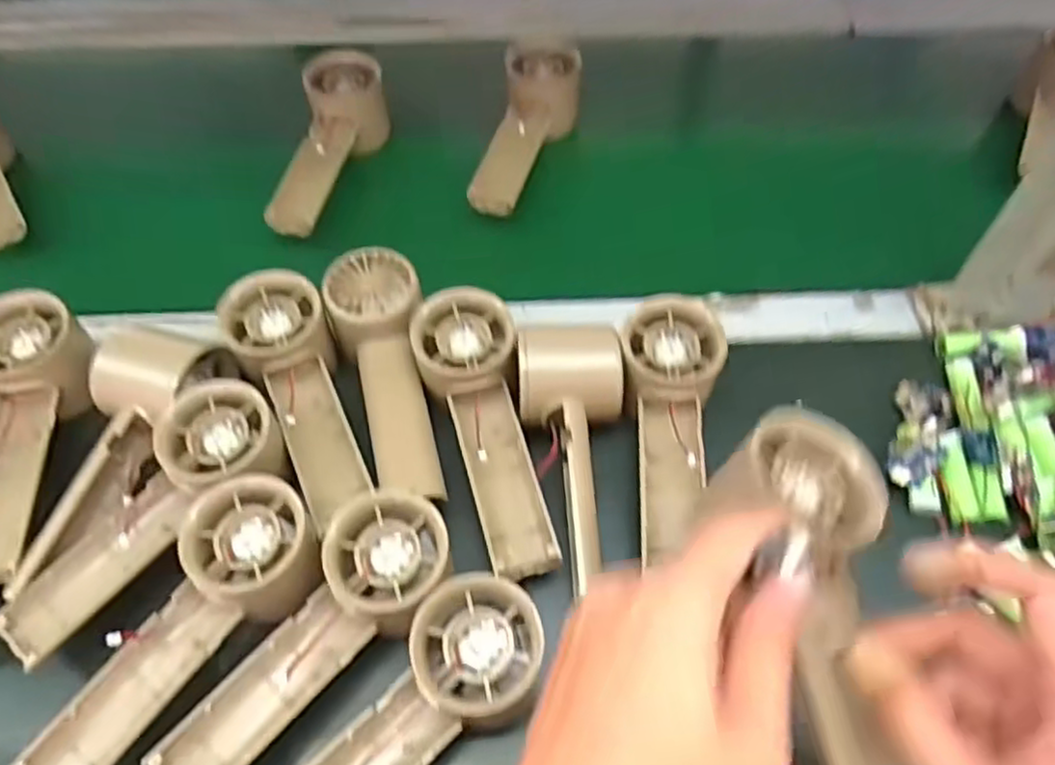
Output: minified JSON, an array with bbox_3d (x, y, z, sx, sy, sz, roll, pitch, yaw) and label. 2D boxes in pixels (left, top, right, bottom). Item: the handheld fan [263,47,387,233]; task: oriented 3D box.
[{"bbox_3d":[-0.140,-0.170,0.525,0.055,0.050,0.161,2,59,3],"label":"handheld fan"}]

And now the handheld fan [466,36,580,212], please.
[{"bbox_3d":[0.001,-0.180,0.534,0.055,0.063,0.146,9,59,7],"label":"handheld fan"}]

